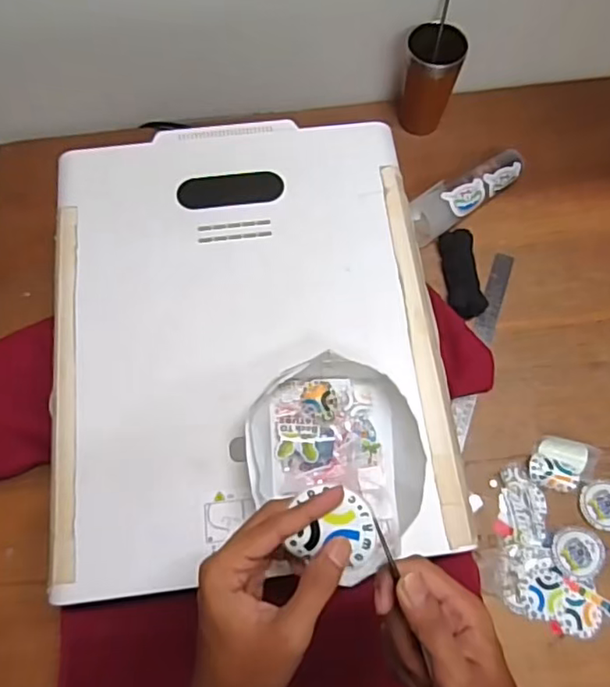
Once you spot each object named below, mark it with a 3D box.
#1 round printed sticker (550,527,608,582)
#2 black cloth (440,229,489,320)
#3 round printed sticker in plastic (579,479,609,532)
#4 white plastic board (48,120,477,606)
[{"bbox_3d":[0.325,0.249,0.701,0.057,0.008,0.061,0,68,0],"label":"round printed sticker"},{"bbox_3d":[0.221,-0.099,0.826,0.047,0.022,0.130,-3,68,-1],"label":"black cloth"},{"bbox_3d":[0.369,0.196,0.721,0.064,0.004,0.059,0,68,0],"label":"round printed sticker in plastic"},{"bbox_3d":[-0.062,-0.022,0.630,0.399,0.024,0.499,-7,68,-3],"label":"white plastic board"}]

